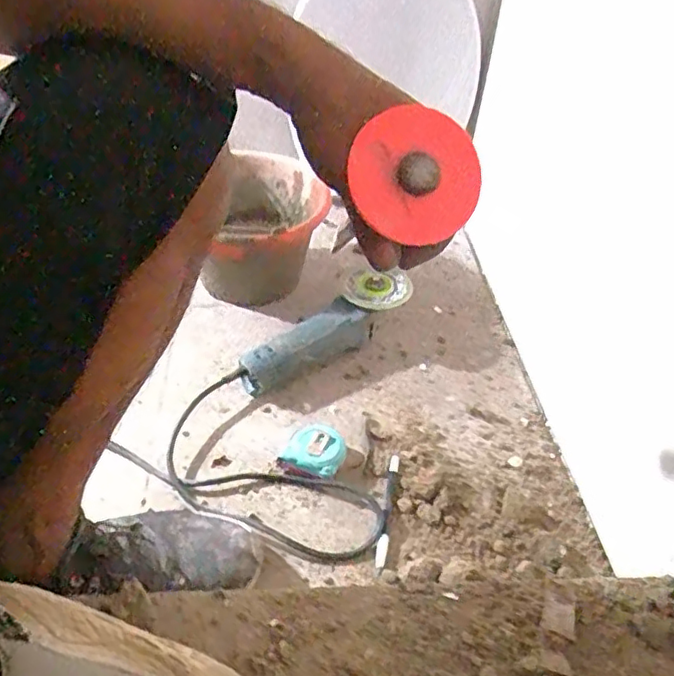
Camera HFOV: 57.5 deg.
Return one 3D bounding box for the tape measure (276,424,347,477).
[{"bbox_3d":[-0.027,0.132,0.723,0.073,0.035,0.062,12,40,5],"label":"tape measure"}]

